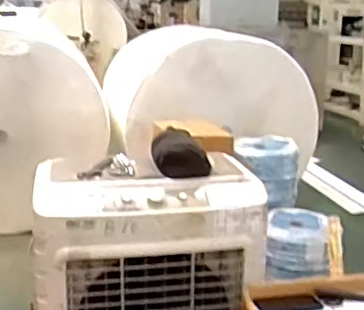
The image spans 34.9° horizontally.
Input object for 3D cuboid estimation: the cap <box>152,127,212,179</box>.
[{"bbox_3d":[-0.005,-0.009,1.596,0.155,0.097,0.173,0,14,-3],"label":"cap"}]

